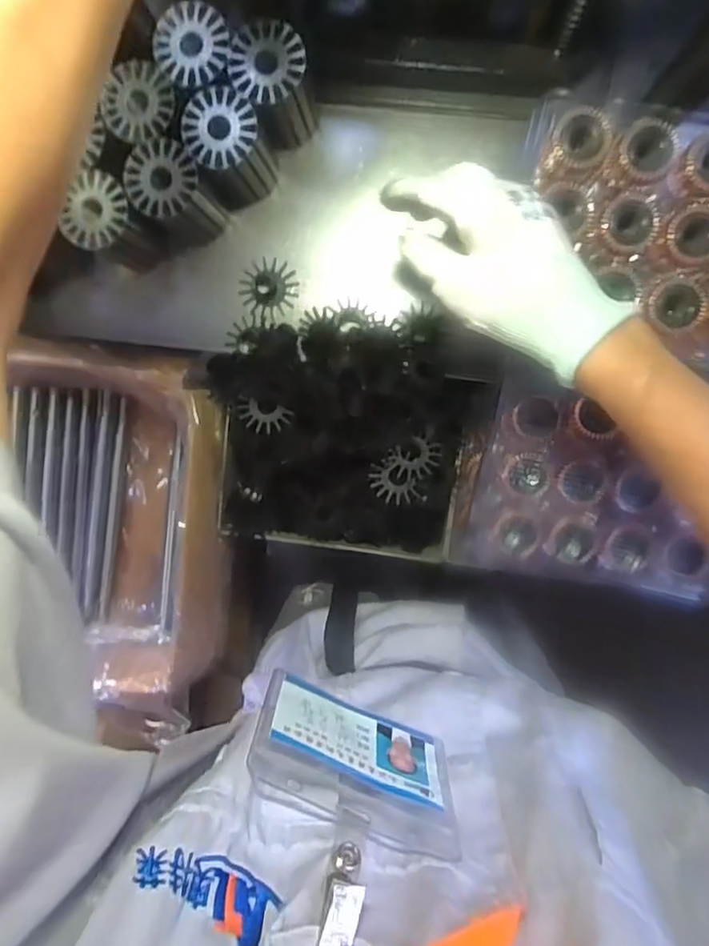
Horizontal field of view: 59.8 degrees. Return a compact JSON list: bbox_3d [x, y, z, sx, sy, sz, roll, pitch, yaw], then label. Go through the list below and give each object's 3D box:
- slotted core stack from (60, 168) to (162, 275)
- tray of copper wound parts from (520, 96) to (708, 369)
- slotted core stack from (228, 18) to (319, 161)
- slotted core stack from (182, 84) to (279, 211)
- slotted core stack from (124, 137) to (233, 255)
[{"bbox_3d":[-0.182,-0.189,0.475,0.051,0.082,0.055,36,99,0],"label":"slotted core stack"},{"bbox_3d":[0.205,-0.157,0.411,0.186,0.032,0.152,7,97,5],"label":"tray of copper wound parts"},{"bbox_3d":[-0.055,-0.277,0.454,0.053,0.083,0.058,-32,93,8],"label":"slotted core stack"},{"bbox_3d":[-0.088,-0.238,0.463,0.059,0.081,0.060,-9,96,7],"label":"slotted core stack"},{"bbox_3d":[-0.134,-0.207,0.471,0.059,0.084,0.057,2,97,5],"label":"slotted core stack"}]

